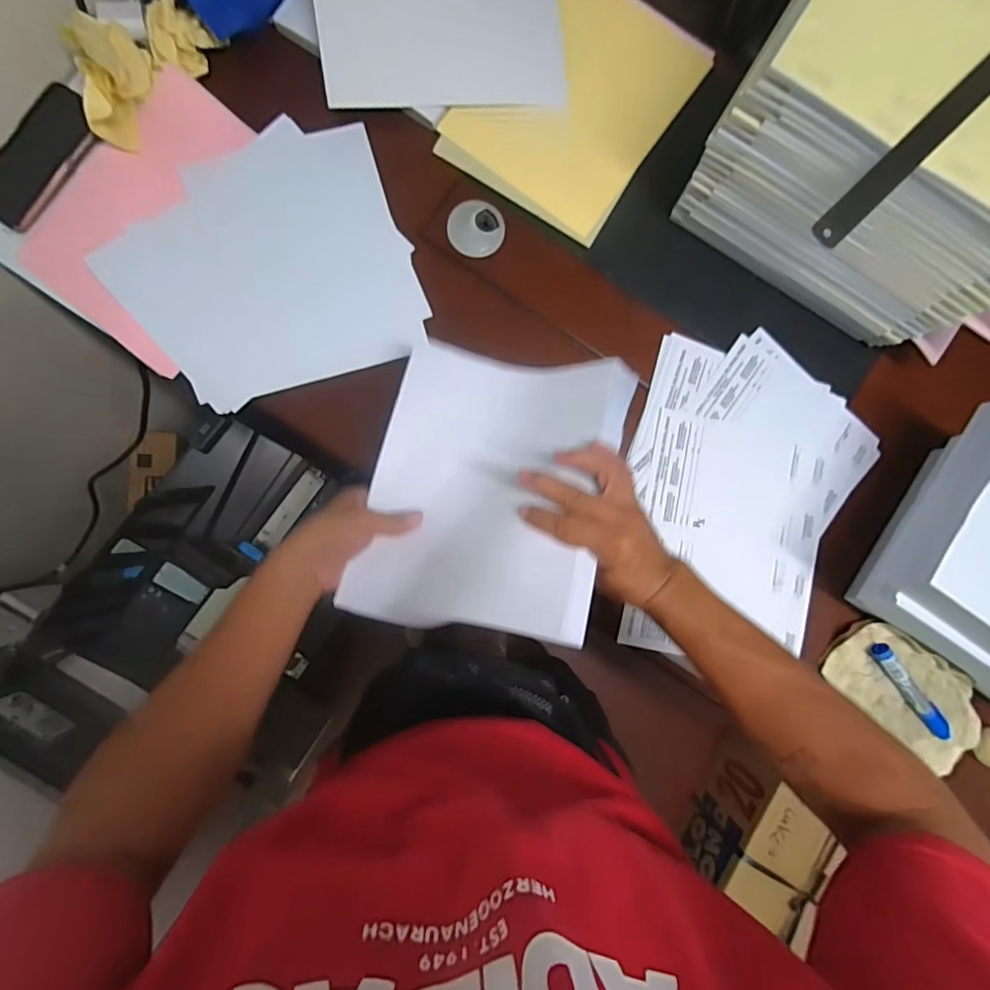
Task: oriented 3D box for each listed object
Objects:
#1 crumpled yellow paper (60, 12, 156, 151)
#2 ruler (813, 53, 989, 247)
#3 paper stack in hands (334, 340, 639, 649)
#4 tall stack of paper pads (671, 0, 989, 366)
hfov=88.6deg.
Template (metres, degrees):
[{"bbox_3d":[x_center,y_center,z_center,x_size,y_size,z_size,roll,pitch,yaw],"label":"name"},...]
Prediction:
[{"bbox_3d":[-0.412,-0.452,0.537,0.051,0.069,0.117,-1,87,-4],"label":"crumpled yellow paper"},{"bbox_3d":[0.378,-0.317,0.412,0.317,0.008,0.026,-44,94,-3],"label":"ruler"},{"bbox_3d":[-0.002,-0.010,0.487,0.219,0.064,0.271,14,86,-3],"label":"paper stack in hands"},{"bbox_3d":[0.395,-0.344,0.524,0.324,0.229,0.227,29,85,-2],"label":"tall stack of paper pads"}]

